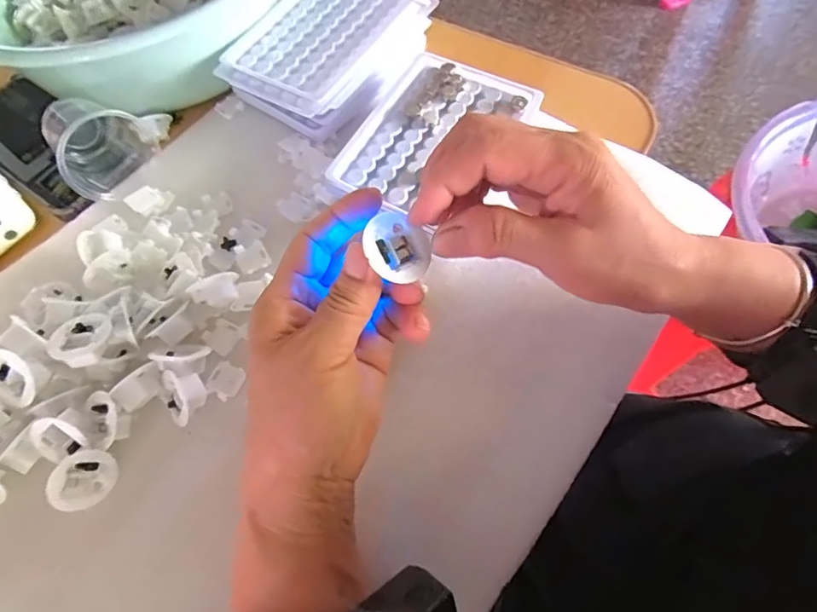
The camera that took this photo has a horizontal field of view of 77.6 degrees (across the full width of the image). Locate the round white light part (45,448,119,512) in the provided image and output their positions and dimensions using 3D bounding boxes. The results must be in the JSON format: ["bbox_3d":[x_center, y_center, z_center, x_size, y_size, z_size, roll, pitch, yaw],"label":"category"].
[{"bbox_3d":[-0.178,0.092,0.276,0.017,0.029,0.032,15,50,42],"label":"round white light part"}]

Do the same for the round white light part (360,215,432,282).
[{"bbox_3d":[-0.006,-0.024,0.228,0.030,0.012,0.030,10,68,-26],"label":"round white light part"}]

